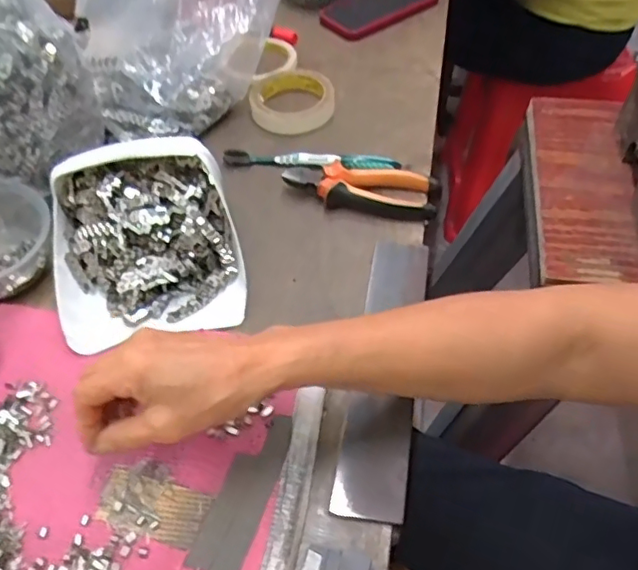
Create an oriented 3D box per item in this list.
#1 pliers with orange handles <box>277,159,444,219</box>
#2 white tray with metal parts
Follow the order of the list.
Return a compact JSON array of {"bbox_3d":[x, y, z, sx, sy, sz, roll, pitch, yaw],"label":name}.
[{"bbox_3d":[0.044,-0.102,0.571,0.150,0.024,0.065,11,54,12],"label":"pliers with orange handles"},{"bbox_3d":[-0.152,-0.040,0.500,0.152,0.033,0.173,-13,80,-7],"label":"white tray with metal parts"}]

